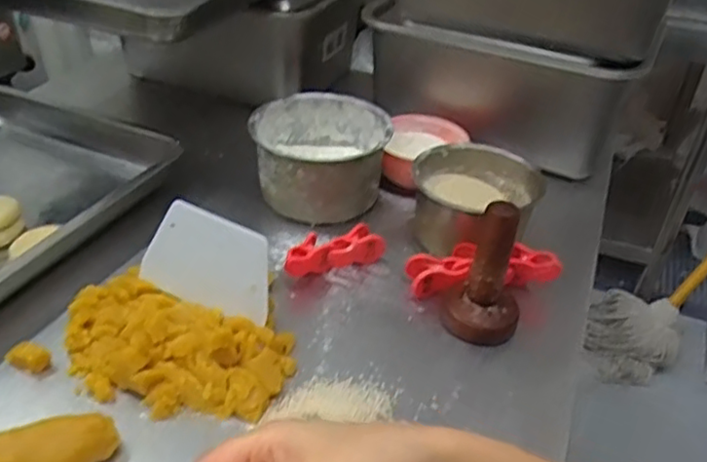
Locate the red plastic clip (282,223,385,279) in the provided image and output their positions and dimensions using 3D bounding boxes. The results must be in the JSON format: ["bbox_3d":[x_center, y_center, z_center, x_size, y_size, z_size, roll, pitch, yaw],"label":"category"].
[{"bbox_3d":[-0.023,0.018,0.640,0.103,0.032,0.045,-11,41,-22],"label":"red plastic clip"}]

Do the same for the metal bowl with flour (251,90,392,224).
[{"bbox_3d":[-0.037,-0.084,0.723,0.140,0.083,0.140,4,38,-3],"label":"metal bowl with flour"}]

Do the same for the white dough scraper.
[{"bbox_3d":[-0.124,0.026,0.563,0.114,0.089,0.006,21,27,5],"label":"white dough scraper"}]

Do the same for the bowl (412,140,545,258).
[{"bbox_3d":[0.122,-0.025,0.675,0.122,0.075,0.128,4,38,-3],"label":"bowl"}]

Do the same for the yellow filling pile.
[{"bbox_3d":[-0.146,0.088,0.529,0.188,0.032,0.113,14,38,10],"label":"yellow filling pile"}]

